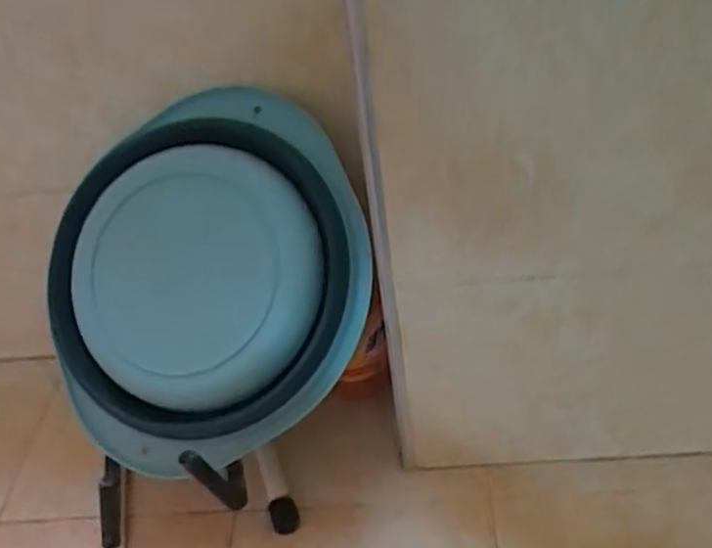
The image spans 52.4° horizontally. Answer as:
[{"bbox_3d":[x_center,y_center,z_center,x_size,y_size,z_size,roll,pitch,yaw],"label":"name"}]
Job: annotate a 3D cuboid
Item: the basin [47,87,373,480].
[{"bbox_3d":[-0.171,0.006,0.750,0.359,0.416,0.101,7,-2,11],"label":"basin"}]

